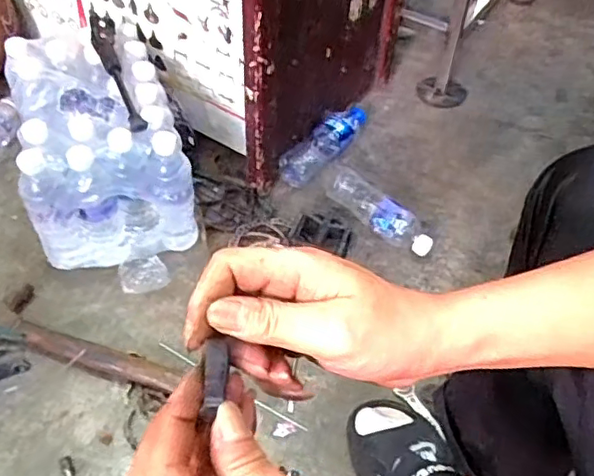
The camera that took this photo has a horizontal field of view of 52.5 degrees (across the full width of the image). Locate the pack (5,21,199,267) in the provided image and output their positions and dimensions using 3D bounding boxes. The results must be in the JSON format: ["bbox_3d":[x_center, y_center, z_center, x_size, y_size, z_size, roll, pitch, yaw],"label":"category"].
[{"bbox_3d":[-0.322,-0.161,1.000,0.234,0.227,0.347,-12,52,-14],"label":"pack"}]

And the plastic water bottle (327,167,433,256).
[{"bbox_3d":[0.142,-0.054,1.053,0.076,0.059,0.243,-29,57,-25],"label":"plastic water bottle"}]

